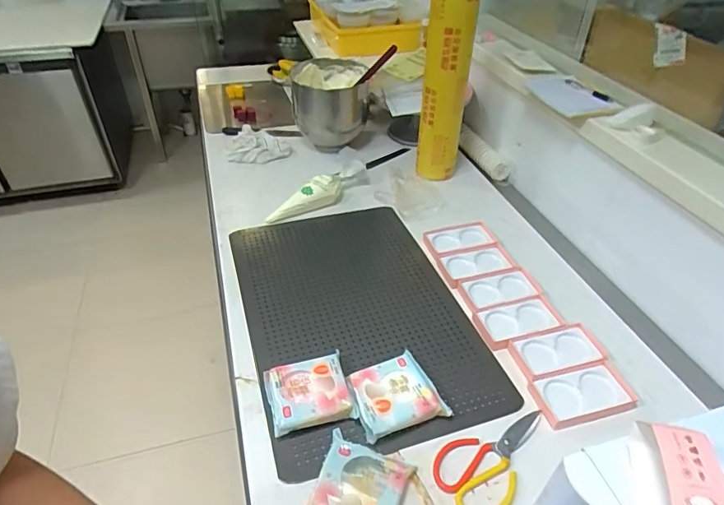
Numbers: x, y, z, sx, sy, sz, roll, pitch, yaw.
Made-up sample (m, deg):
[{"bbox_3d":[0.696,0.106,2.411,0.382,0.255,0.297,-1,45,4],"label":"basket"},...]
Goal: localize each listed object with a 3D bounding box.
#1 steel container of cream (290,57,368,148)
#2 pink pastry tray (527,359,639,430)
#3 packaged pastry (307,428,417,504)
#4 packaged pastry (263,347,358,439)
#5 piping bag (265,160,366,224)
[{"bbox_3d":[-0.098,-0.451,1.481,0.226,0.204,0.260,-5,40,-7],"label":"steel container of cream"},{"bbox_3d":[0.354,0.225,0.766,0.154,0.021,0.089,-9,41,-11],"label":"pink pastry tray"},{"bbox_3d":[-0.009,0.325,0.621,0.112,0.035,0.142,14,42,16],"label":"packaged pastry"},{"bbox_3d":[-0.081,0.211,0.735,0.125,0.034,0.111,-9,41,-11],"label":"packaged pastry"},{"bbox_3d":[-0.099,-0.152,1.175,0.304,0.062,0.069,-31,49,-32],"label":"piping bag"}]

